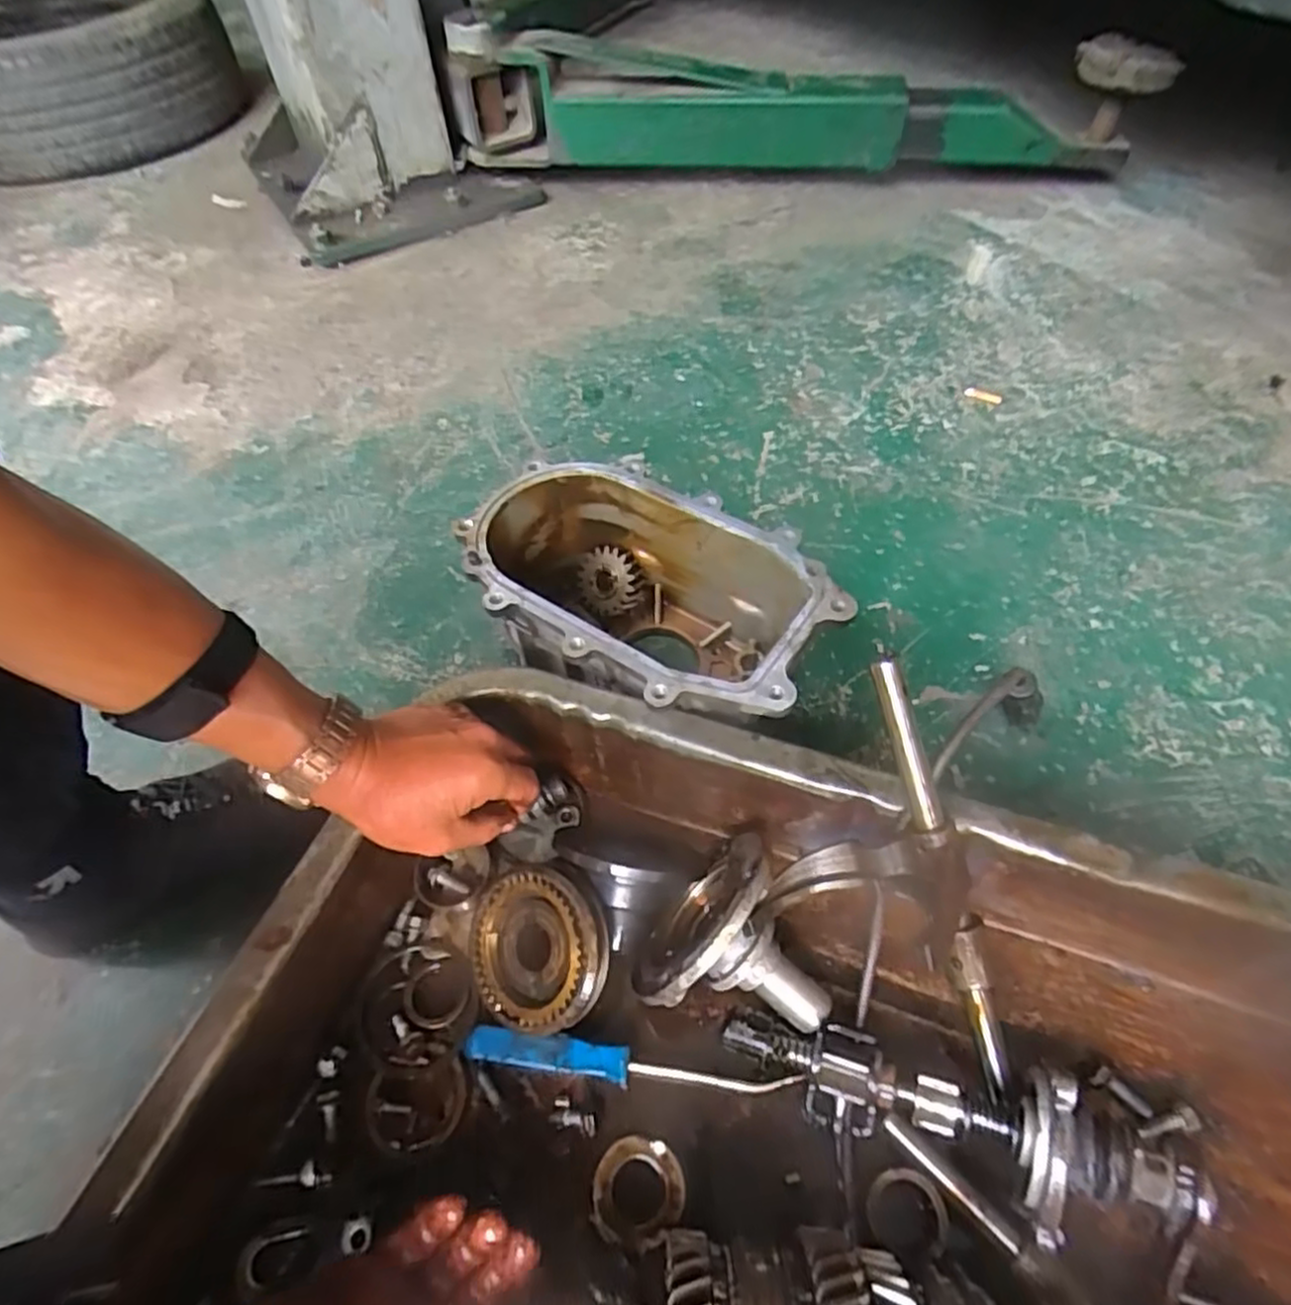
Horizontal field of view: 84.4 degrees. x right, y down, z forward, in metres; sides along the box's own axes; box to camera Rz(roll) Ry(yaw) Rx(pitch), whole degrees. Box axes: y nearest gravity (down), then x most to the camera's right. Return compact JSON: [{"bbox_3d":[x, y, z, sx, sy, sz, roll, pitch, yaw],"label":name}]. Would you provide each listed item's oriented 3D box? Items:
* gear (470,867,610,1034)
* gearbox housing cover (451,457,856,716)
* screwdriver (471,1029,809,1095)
[{"bbox_3d":[-0.064,0.178,0.427,0.092,0.020,0.089,-22,68,24],"label":"gear"},{"bbox_3d":[0.000,-0.026,0.540,0.266,0.125,0.156,28,61,22],"label":"gearbox housing cover"},{"bbox_3d":[-0.011,0.240,0.411,0.190,0.017,0.019,5,55,8],"label":"screwdriver"}]

